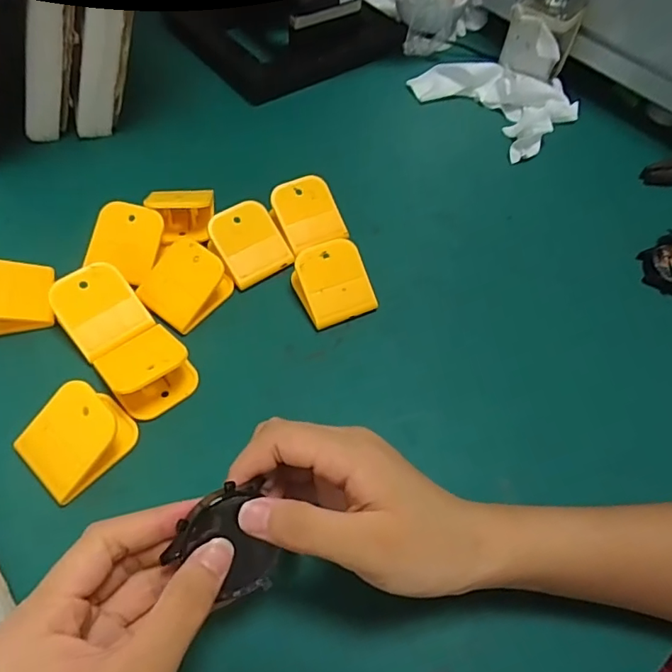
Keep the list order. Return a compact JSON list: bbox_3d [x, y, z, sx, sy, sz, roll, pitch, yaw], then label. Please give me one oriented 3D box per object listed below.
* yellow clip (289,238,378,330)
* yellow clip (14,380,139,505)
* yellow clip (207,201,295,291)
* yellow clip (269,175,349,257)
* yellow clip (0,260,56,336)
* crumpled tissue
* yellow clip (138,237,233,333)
[{"bbox_3d":[-0.002,-0.038,0.362,0.050,0.026,0.049,-19,61,-16],"label":"yellow clip"},{"bbox_3d":[-0.145,0.055,0.292,0.045,0.028,0.055,39,63,19],"label":"yellow clip"},{"bbox_3d":[-0.063,-0.067,0.376,0.048,0.030,0.049,-34,66,-23],"label":"yellow clip"},{"bbox_3d":[-0.022,-0.094,0.395,0.049,0.027,0.046,-23,62,-18],"label":"yellow clip"},{"bbox_3d":[-0.217,-0.029,0.342,0.052,0.033,0.045,-6,58,-8],"label":"yellow clip"},{"bbox_3d":[0.164,-0.239,0.509,0.121,0.028,0.143,-29,64,-21],"label":"crumpled tissue"},{"bbox_3d":[-0.105,-0.036,0.355,0.047,0.030,0.051,31,60,15],"label":"yellow clip"}]

